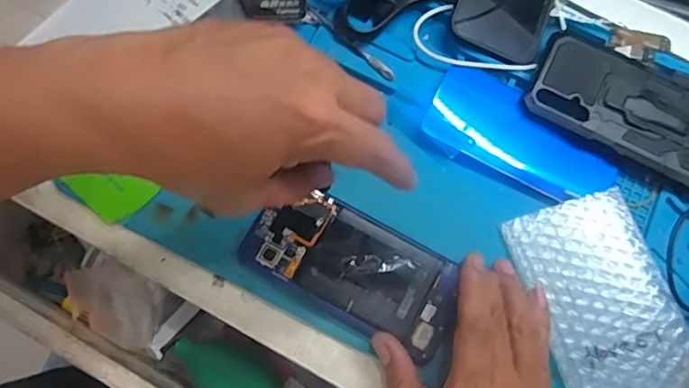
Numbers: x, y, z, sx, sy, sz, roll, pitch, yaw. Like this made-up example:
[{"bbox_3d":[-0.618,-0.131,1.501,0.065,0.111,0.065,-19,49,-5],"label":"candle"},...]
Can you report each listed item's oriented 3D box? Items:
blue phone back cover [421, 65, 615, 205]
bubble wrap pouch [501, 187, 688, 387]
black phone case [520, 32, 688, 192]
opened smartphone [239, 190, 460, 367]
[{"bbox_3d":[0.135,-0.044,0.412,0.143,0.008,0.075,24,68,4],"label":"blue phone back cover"},{"bbox_3d":[0.181,0.085,0.362,0.091,0.013,0.168,-17,74,-7],"label":"bubble wrap pouch"},{"bbox_3d":[0.224,-0.068,0.408,0.159,0.009,0.089,25,73,6],"label":"black phone case"},{"bbox_3d":[0.006,0.051,0.377,0.150,0.008,0.074,24,75,5],"label":"opened smartphone"}]

